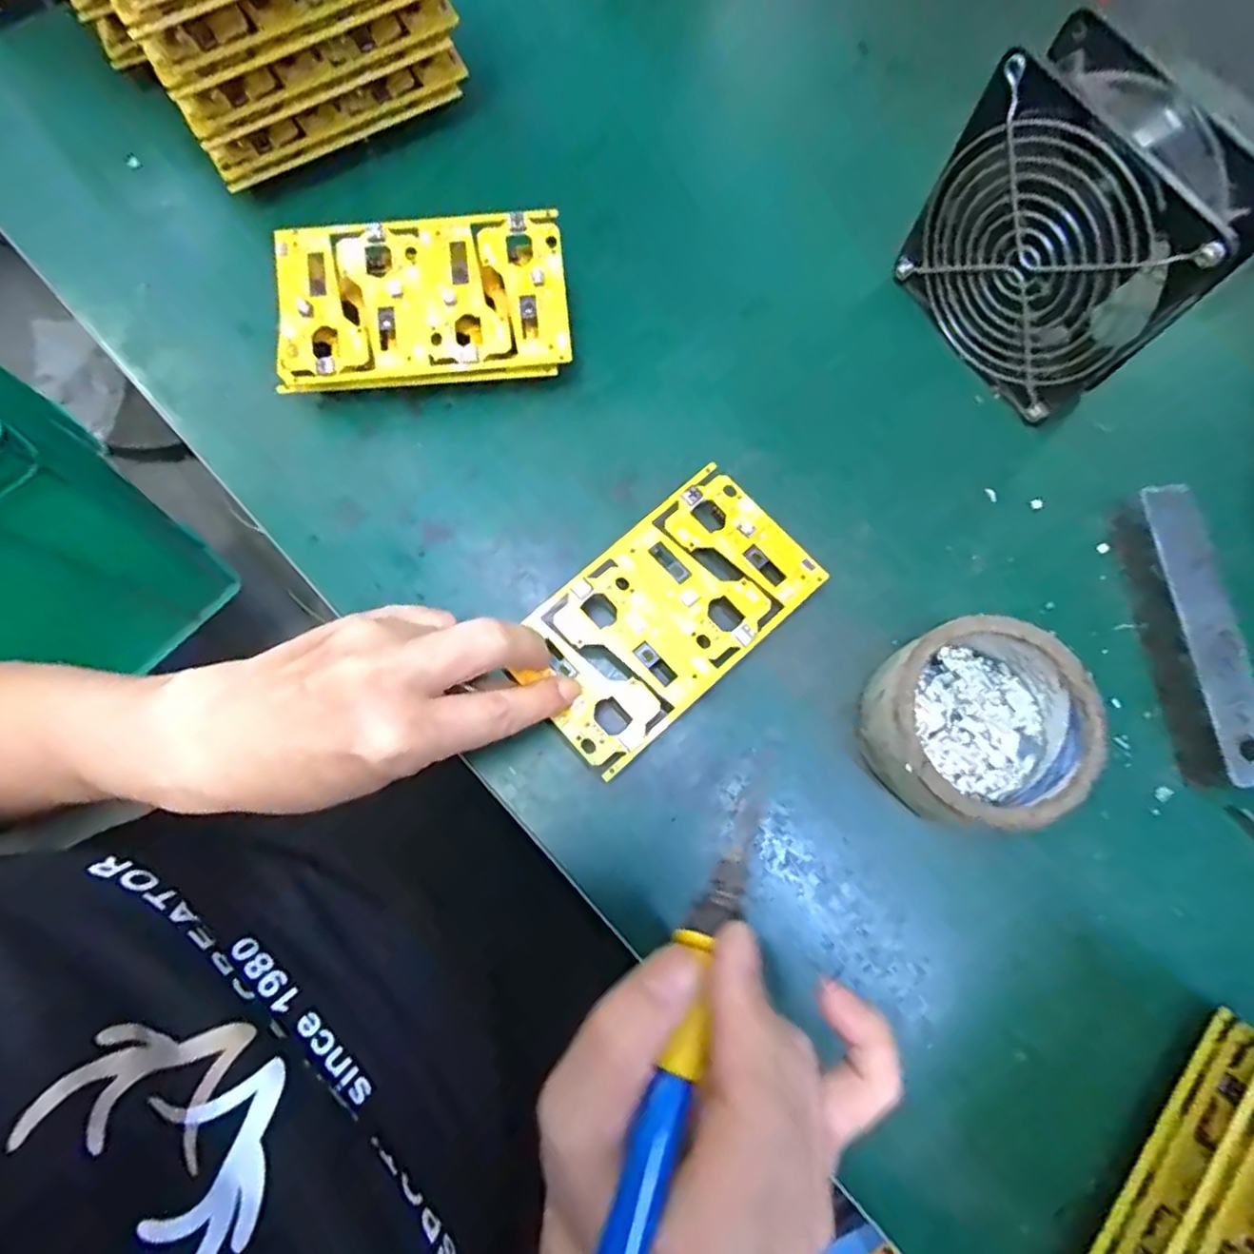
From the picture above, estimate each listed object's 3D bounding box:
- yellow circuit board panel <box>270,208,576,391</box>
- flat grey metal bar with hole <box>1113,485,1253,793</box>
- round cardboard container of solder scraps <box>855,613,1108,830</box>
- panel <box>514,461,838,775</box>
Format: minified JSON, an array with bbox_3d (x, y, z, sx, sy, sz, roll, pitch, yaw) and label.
[{"bbox_3d":[-0.101,-0.161,0.329,0.139,0.014,0.079,-6,89,-3],"label":"yellow circuit board panel"},{"bbox_3d":[0.261,0.005,0.310,0.028,0.027,0.137,-7,78,-1],"label":"flat grey metal bar with hole"},{"bbox_3d":[0.151,0.041,0.291,0.086,0.047,0.082,0,75,-1],"label":"round cardboard container of solder scraps"},{"bbox_3d":[0.017,-0.007,0.306,0.137,0.005,0.078,-41,80,-8],"label":"panel"}]

